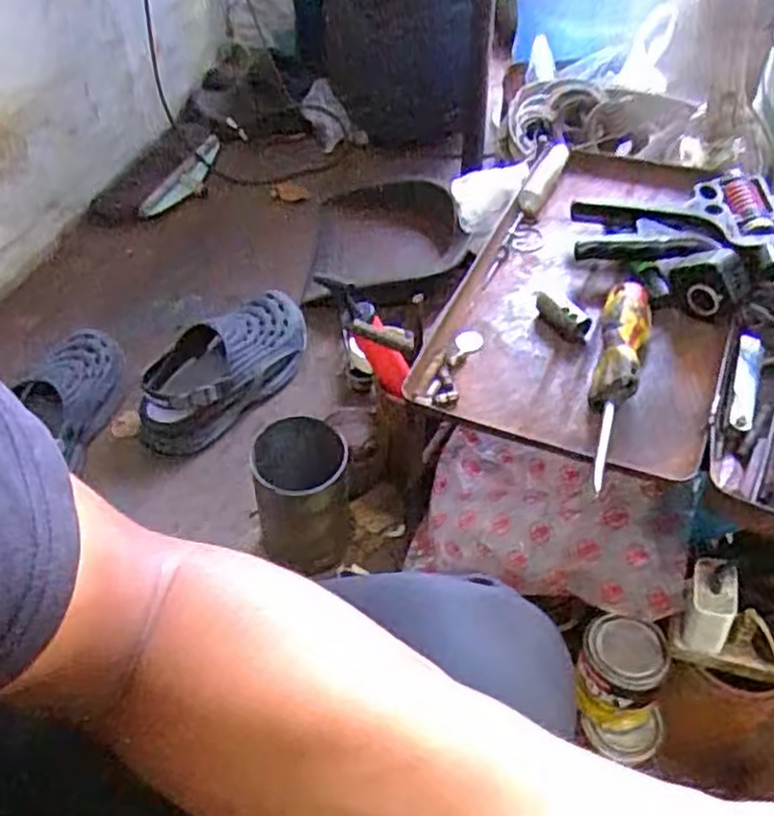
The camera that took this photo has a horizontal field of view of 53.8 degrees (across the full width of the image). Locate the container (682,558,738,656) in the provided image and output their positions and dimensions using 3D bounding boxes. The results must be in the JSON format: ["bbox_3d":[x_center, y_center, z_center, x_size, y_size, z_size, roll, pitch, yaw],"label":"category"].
[{"bbox_3d":[0.246,0.152,0.579,0.036,0.075,0.036,13,49,24],"label":"container"}]

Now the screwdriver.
[{"bbox_3d":[0.159,-0.017,0.523,0.032,0.031,0.182,11,51,11],"label":"screwdriver"}]

